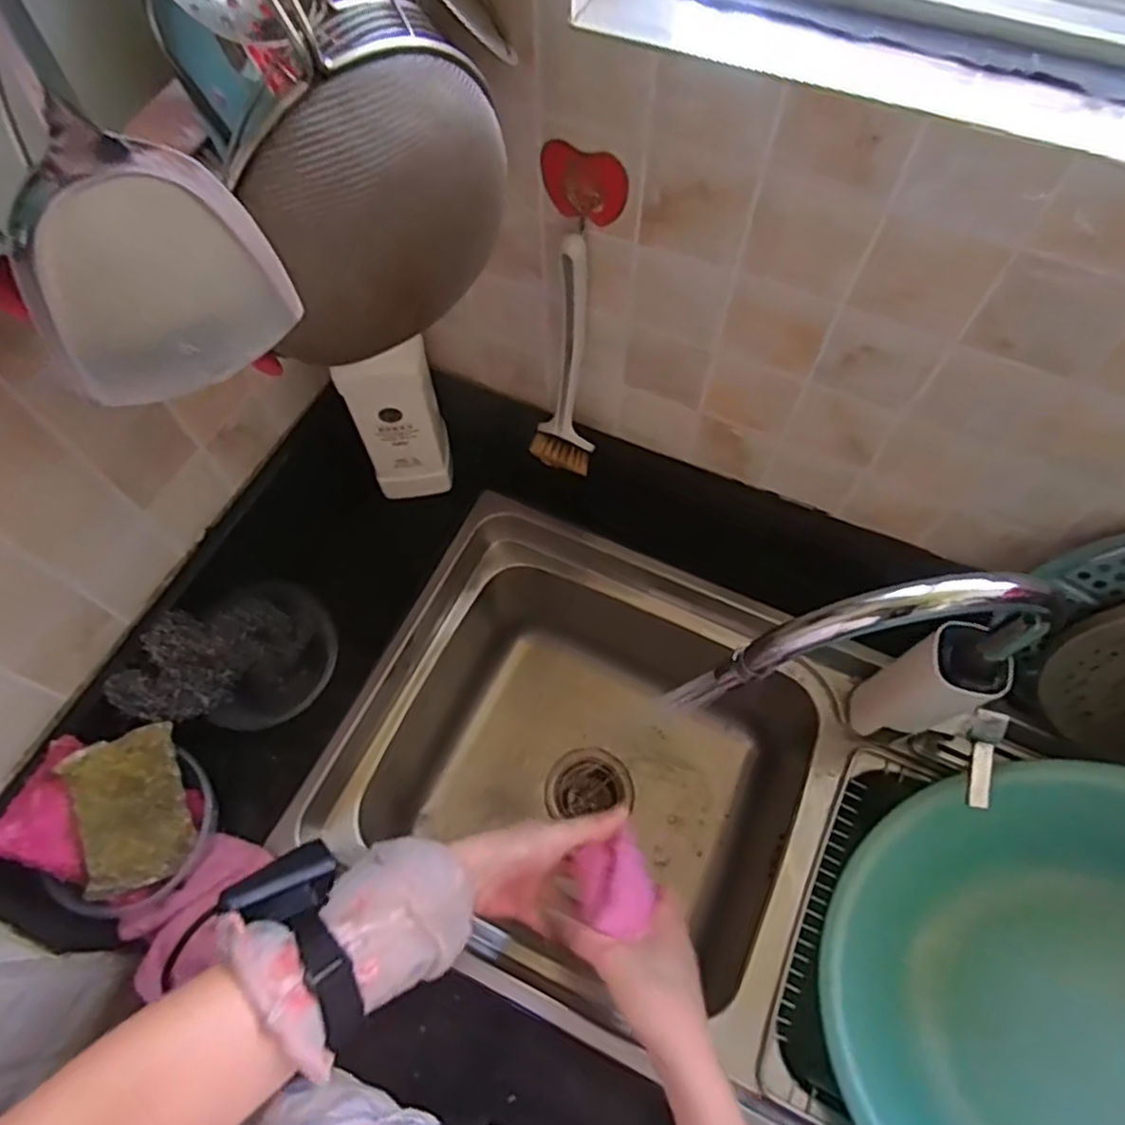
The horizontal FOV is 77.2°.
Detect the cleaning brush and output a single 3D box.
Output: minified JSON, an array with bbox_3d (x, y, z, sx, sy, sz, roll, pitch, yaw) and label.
[{"bbox_3d":[-0.002,-0.156,0.584,0.057,0.220,0.063,-1,64,0],"label":"cleaning brush"}]

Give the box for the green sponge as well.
[{"bbox_3d":[-0.348,0.200,0.570,0.077,0.017,0.119,-13,91,-41],"label":"green sponge"}]

